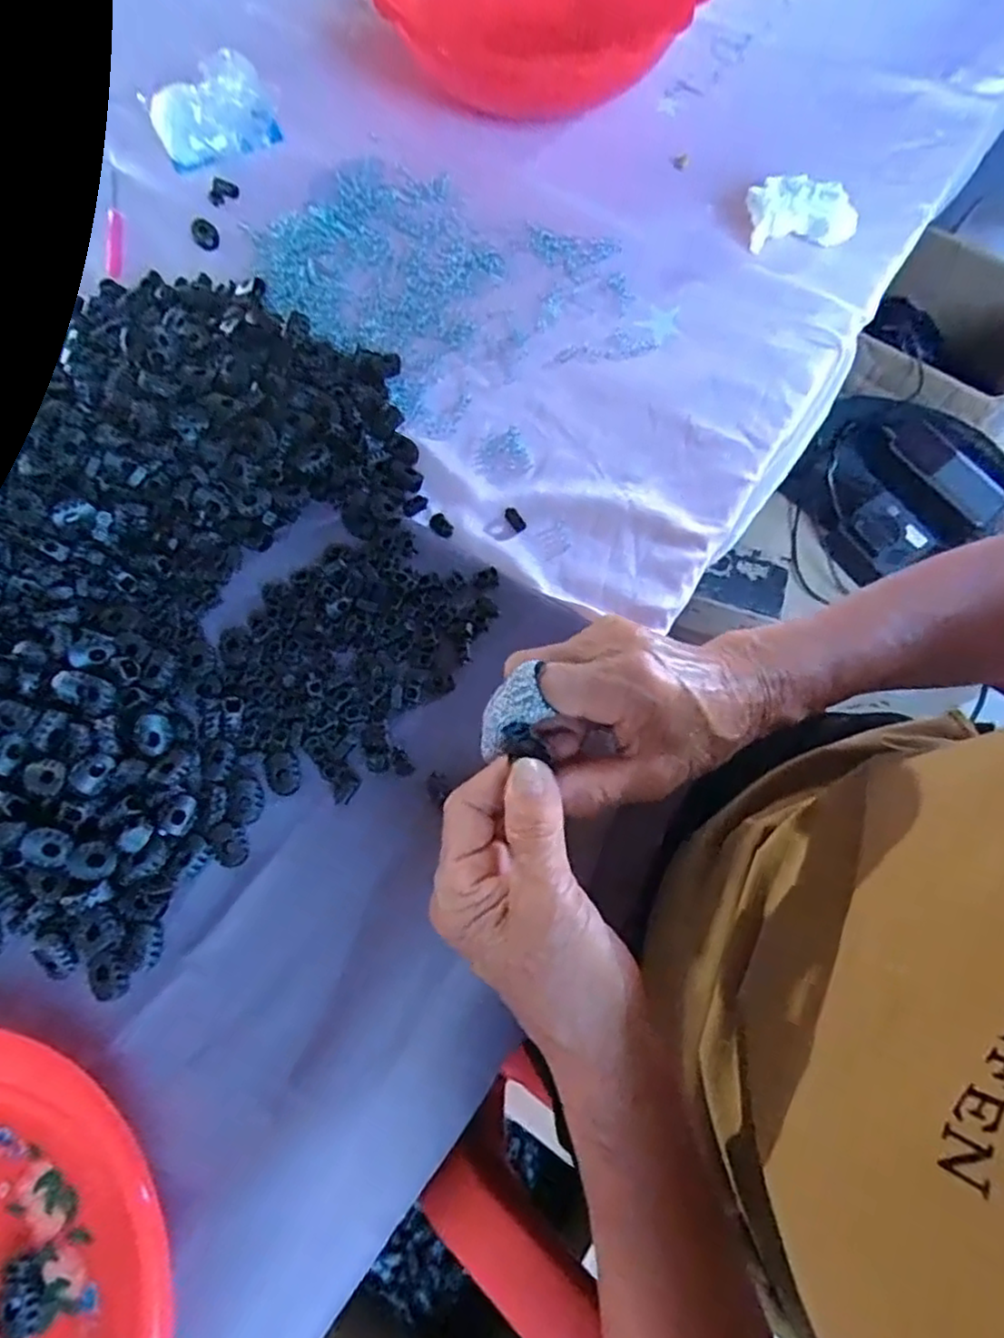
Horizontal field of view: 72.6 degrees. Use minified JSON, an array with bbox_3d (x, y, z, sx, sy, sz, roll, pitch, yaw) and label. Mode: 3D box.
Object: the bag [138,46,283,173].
[{"bbox_3d":[-0.210,-0.409,0.499,0.088,0.054,0.030,-34,73,-11],"label":"bag"}]

